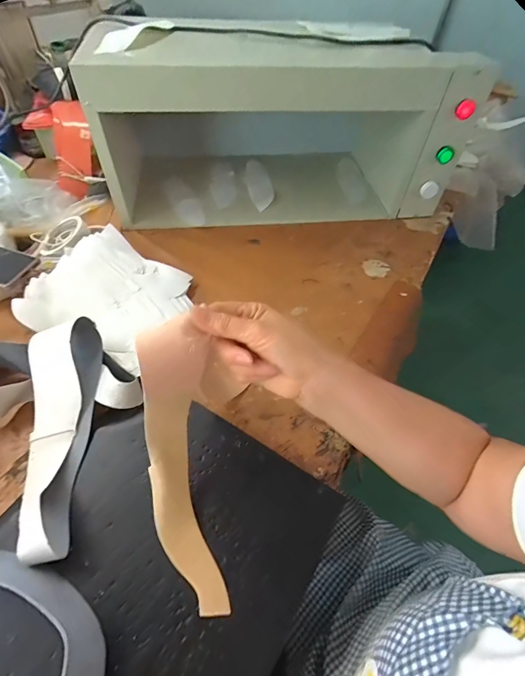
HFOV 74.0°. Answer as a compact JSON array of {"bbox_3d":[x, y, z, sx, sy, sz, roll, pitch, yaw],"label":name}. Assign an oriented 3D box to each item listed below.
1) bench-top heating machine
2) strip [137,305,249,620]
[{"bbox_3d":[0.045,-0.434,0.712,0.680,0.285,0.277,-2,53,-5],"label":"bench-top heating machine"},{"bbox_3d":[-0.079,0.116,0.337,0.073,0.275,0.097,-2,18,-5],"label":"strip"}]

